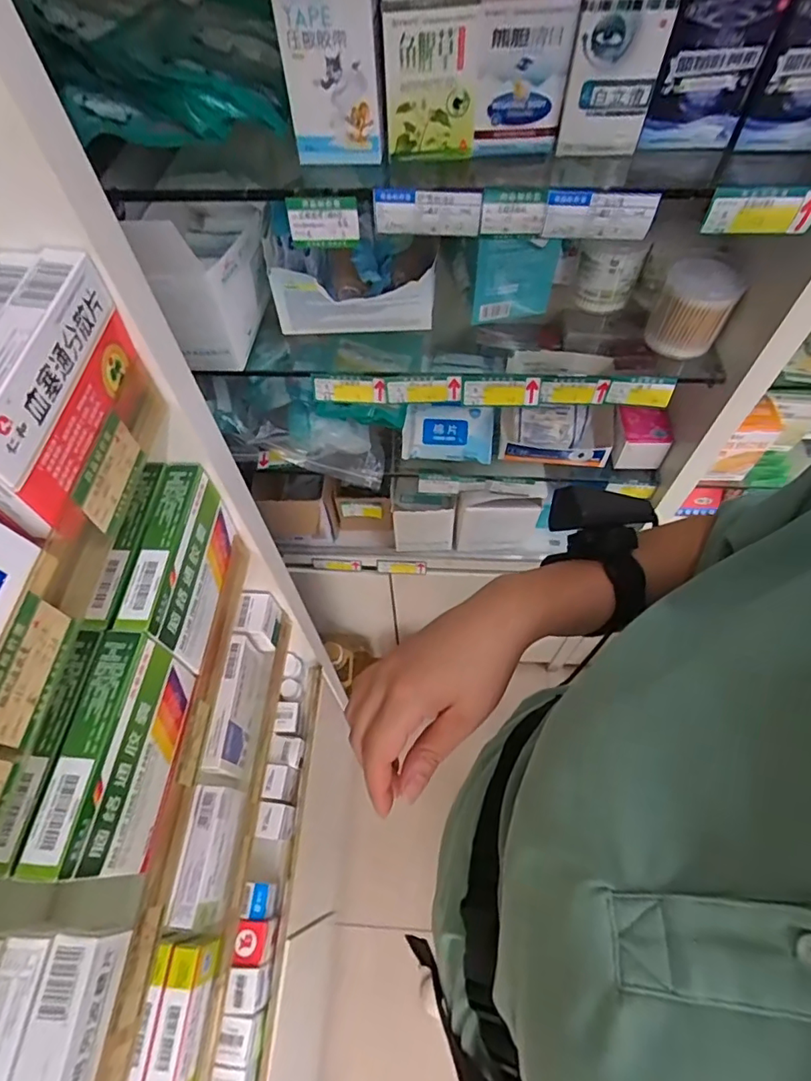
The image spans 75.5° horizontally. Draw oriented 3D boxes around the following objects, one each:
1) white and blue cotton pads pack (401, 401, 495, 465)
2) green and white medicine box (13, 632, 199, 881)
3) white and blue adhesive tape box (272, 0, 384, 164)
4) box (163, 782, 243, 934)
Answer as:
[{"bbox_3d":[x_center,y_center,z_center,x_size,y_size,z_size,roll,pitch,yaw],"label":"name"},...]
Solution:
[{"bbox_3d":[0.062,-0.156,0.762,0.128,0.035,0.079,2,82,3],"label":"white and blue cotton pads pack"},{"bbox_3d":[-0.178,0.136,0.334,0.025,0.097,0.128,4,59,4],"label":"green and white medicine box"},{"bbox_3d":[-0.056,-0.357,0.388,0.074,0.133,0.035,-5,59,-1],"label":"white and blue adhesive tape box"},{"bbox_3d":[-0.183,0.291,0.486,0.034,0.055,0.110,3,59,3],"label":"box"}]

